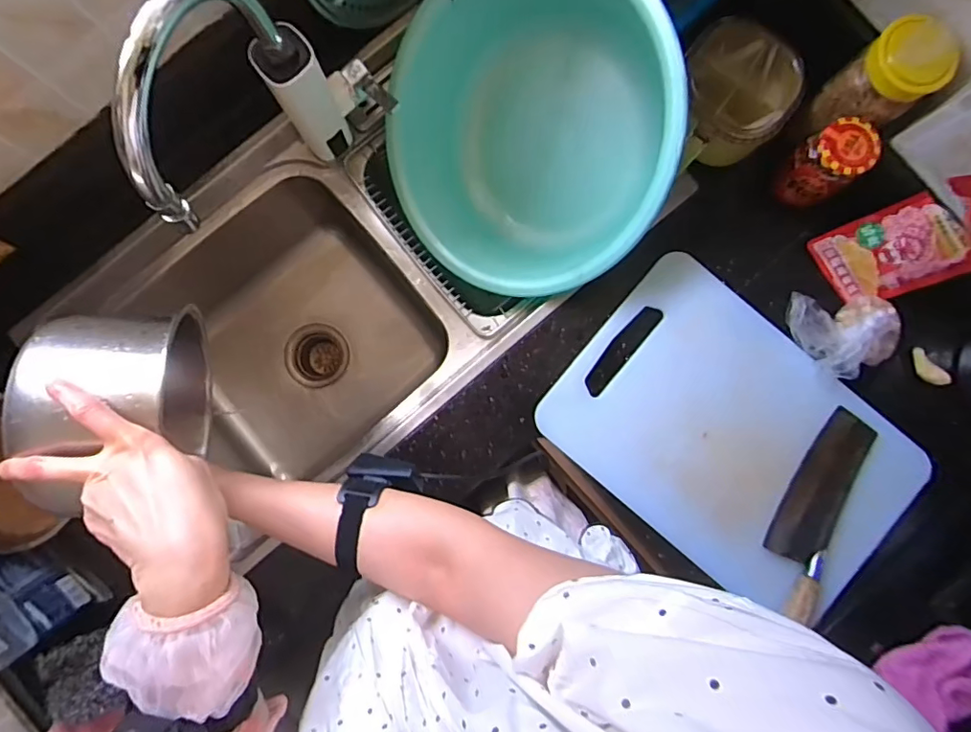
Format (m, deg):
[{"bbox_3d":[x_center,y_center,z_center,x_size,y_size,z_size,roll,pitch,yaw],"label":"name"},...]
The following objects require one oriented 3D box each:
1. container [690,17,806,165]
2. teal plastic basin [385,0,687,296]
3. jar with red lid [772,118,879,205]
[{"bbox_3d":[0.306,-0.338,0.667,0.122,0.094,0.155,-5,87,-1],"label":"container"},{"bbox_3d":[0.074,-0.296,0.694,0.365,0.168,0.376,11,111,29],"label":"teal plastic basin"},{"bbox_3d":[0.413,-0.245,0.642,0.077,0.100,0.069,-32,88,-2],"label":"jar with red lid"}]

